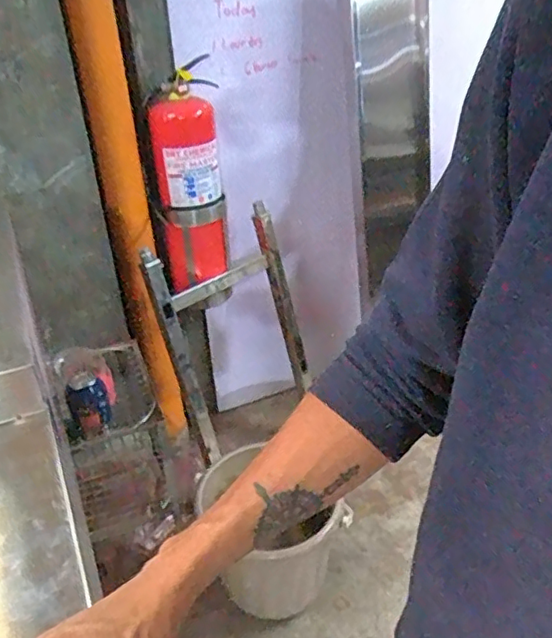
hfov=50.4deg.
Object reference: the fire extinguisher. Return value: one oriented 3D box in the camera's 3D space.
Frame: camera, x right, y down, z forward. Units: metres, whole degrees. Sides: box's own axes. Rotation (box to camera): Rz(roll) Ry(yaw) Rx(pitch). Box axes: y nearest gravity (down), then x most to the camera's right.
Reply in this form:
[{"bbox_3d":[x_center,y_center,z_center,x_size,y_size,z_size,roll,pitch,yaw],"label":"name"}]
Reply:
[{"bbox_3d":[-0.210,-0.299,1.461,0.165,0.542,0.127,-8,31,-7],"label":"fire extinguisher"}]

